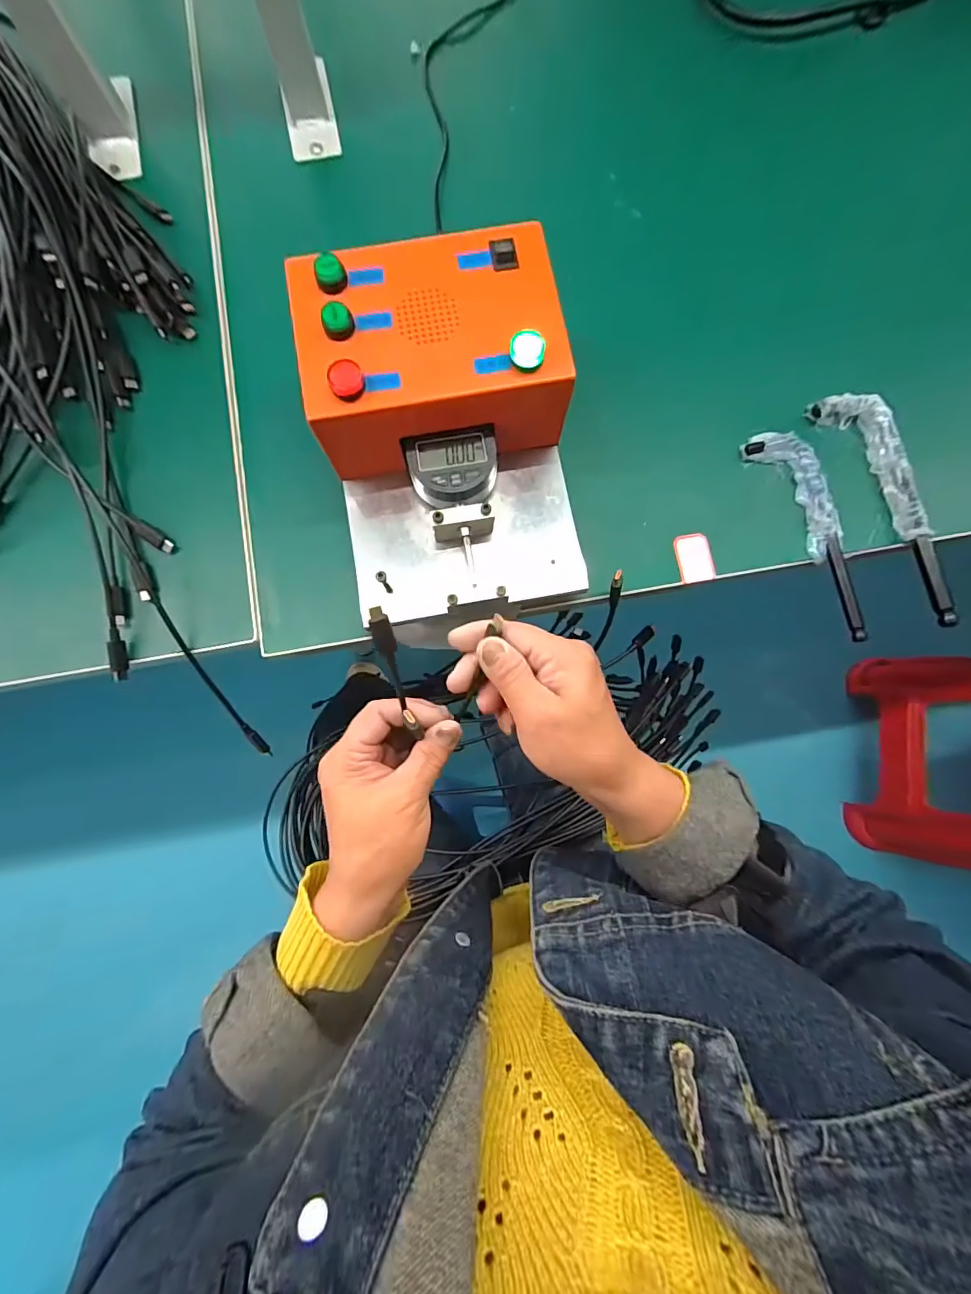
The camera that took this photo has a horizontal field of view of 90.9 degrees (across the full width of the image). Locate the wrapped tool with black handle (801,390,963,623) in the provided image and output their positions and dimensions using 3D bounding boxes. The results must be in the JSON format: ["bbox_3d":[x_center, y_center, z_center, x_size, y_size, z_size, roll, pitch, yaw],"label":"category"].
[{"bbox_3d":[0.294,-0.105,0.340,0.038,0.019,0.178,-24,82,-3],"label":"wrapped tool with black handle"}]

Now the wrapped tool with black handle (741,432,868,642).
[{"bbox_3d":[0.239,-0.086,0.338,0.040,0.012,0.158,-26,83,-3],"label":"wrapped tool with black handle"}]

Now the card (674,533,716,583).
[{"bbox_3d":[0.149,-0.064,0.341,0.024,0.005,0.035,-11,82,-1],"label":"card"}]

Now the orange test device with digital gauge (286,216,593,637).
[{"bbox_3d":[-0.023,-0.125,0.307,0.148,0.105,0.203,-10,82,-1],"label":"orange test device with digital gauge"}]

